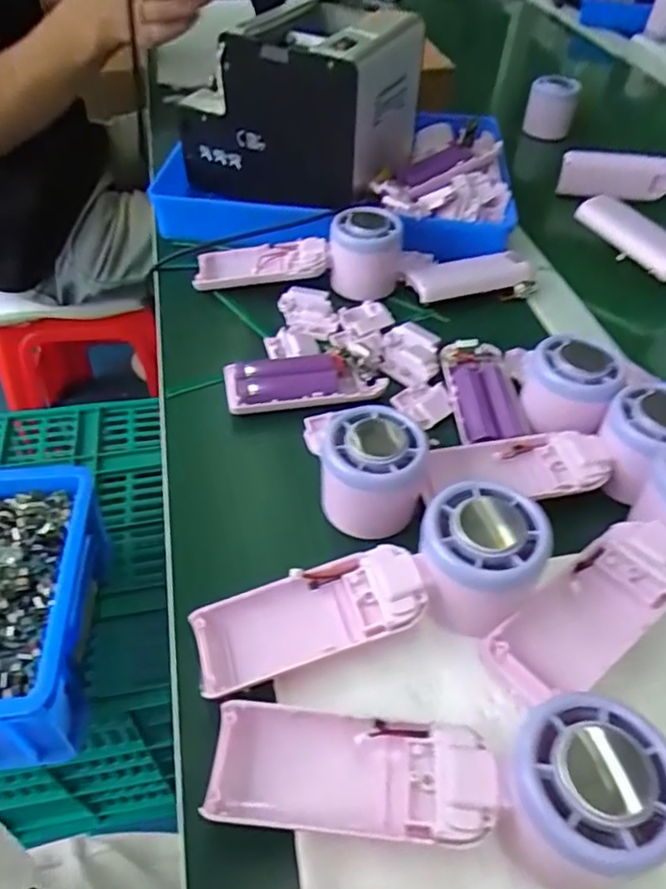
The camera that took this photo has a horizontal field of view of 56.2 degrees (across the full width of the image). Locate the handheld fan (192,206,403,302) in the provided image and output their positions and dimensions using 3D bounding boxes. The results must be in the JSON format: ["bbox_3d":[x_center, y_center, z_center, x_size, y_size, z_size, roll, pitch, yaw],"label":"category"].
[{"bbox_3d":[-0.027,-0.155,0.496,0.164,0.046,0.062,-1,46,-5],"label":"handheld fan"}]

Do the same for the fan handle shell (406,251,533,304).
[{"bbox_3d":[0.112,-0.139,0.513,0.101,0.016,0.040,-10,48,-13],"label":"fan handle shell"}]

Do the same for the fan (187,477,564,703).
[{"bbox_3d":[0.020,0.073,0.293,0.165,0.048,0.052,-20,49,0],"label":"fan"}]

